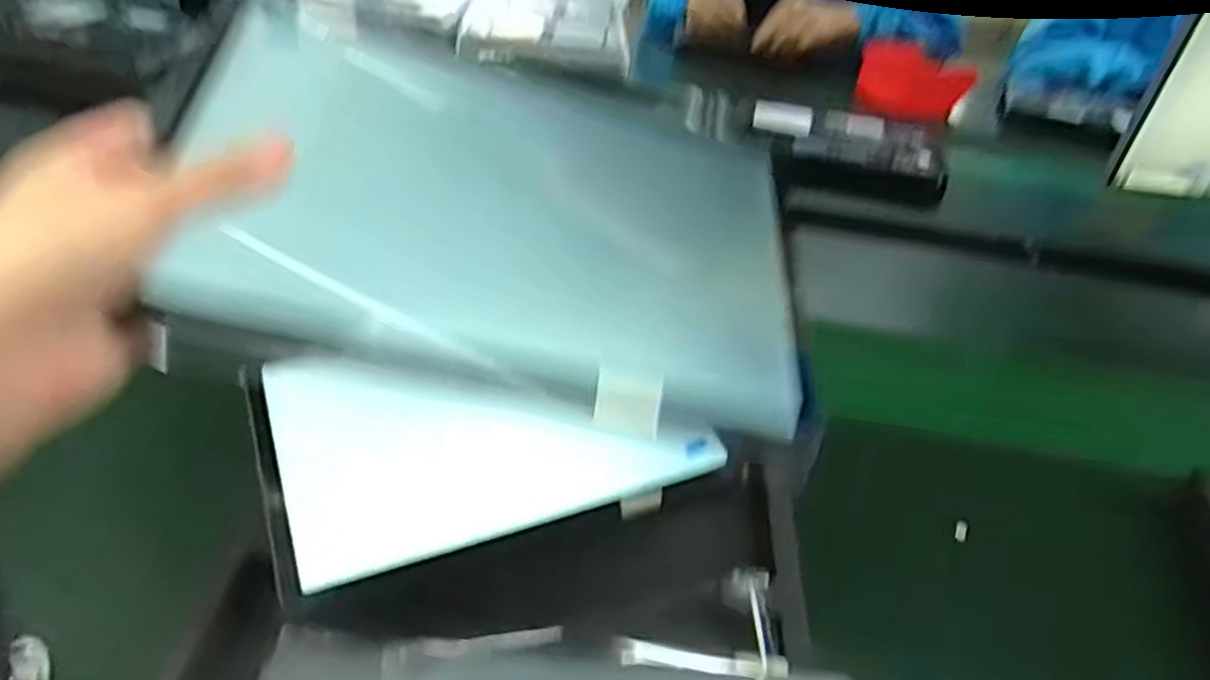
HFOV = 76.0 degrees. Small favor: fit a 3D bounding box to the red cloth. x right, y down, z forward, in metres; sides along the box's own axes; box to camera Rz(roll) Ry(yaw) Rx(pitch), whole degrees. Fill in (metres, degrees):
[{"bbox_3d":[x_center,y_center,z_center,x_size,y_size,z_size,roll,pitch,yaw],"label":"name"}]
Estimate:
[{"bbox_3d":[0.494,-0.408,1.236,0.177,0.084,0.157,16,38,11],"label":"red cloth"}]

